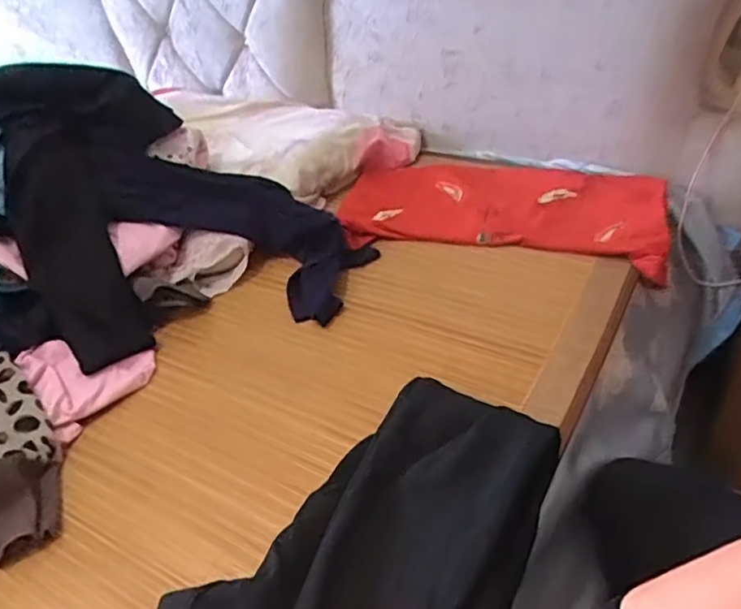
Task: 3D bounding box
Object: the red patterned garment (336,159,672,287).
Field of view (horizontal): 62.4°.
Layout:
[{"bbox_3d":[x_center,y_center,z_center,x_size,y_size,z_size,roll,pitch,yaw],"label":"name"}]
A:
[{"bbox_3d":[0.197,-0.143,0.913,0.442,0.050,0.239,8,40,15],"label":"red patterned garment"}]

